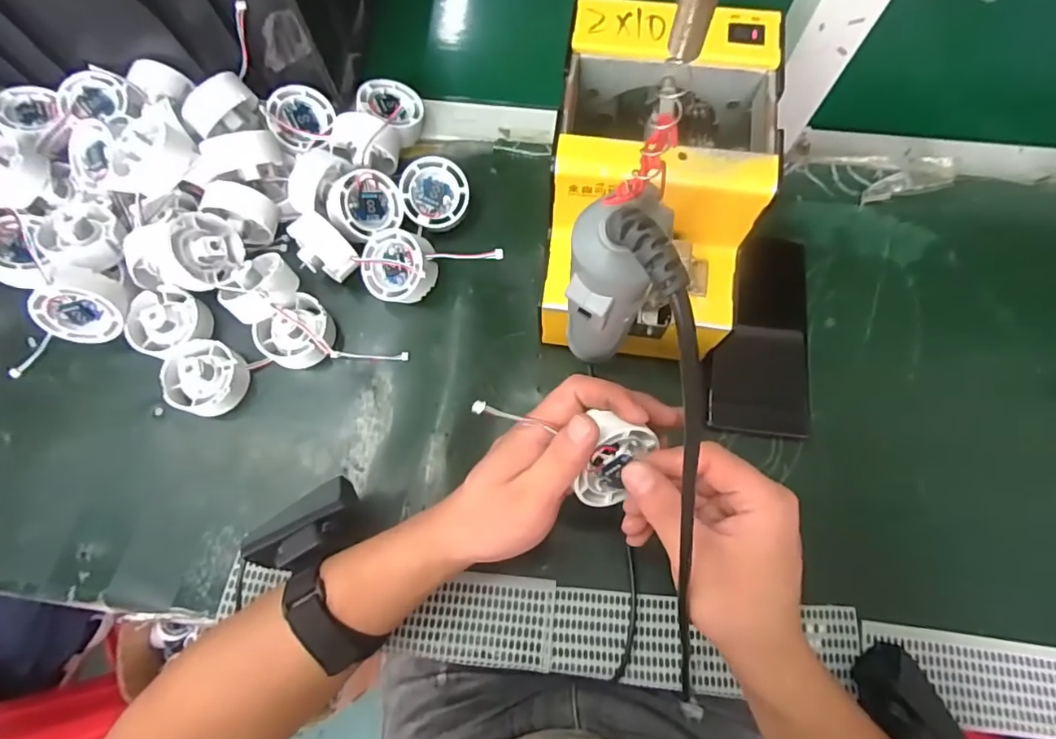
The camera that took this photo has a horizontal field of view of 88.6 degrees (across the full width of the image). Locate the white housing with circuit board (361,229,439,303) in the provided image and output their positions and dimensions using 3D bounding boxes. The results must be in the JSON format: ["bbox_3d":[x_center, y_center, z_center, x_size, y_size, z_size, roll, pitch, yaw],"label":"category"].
[{"bbox_3d":[-0.101,-0.080,0.423,0.054,0.022,0.053,1,93,19],"label":"white housing with circuit board"}]

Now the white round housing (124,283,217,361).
[{"bbox_3d":[-0.277,-0.037,0.414,0.057,0.024,0.052,0,75,1],"label":"white round housing"}]

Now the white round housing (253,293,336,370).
[{"bbox_3d":[-0.176,-0.026,0.414,0.055,0.030,0.050,0,75,1],"label":"white round housing"}]

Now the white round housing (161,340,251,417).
[{"bbox_3d":[-0.246,0.005,0.409,0.054,0.032,0.053,0,75,1],"label":"white round housing"}]

